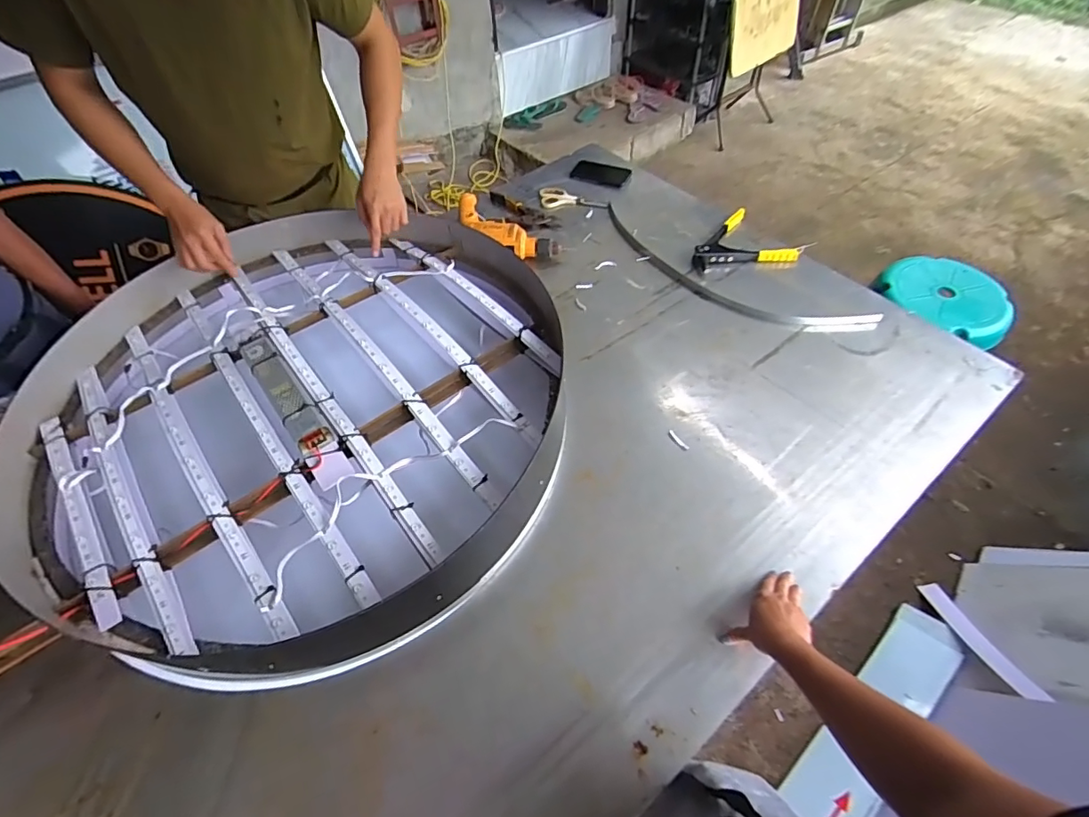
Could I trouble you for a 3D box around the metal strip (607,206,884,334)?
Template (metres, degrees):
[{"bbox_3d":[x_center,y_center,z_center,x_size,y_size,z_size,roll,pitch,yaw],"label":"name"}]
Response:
[{"bbox_3d":[0.378,-0.307,1.170,0.689,0.023,0.170,34,61,26],"label":"metal strip"}]

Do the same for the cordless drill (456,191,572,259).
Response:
[{"bbox_3d":[-0.109,-0.433,1.263,0.324,0.066,0.115,33,61,26],"label":"cordless drill"}]

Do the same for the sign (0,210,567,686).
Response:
[{"bbox_3d":[-0.411,-0.025,0.920,0.858,0.157,0.847,-2,52,2],"label":"sign"}]

